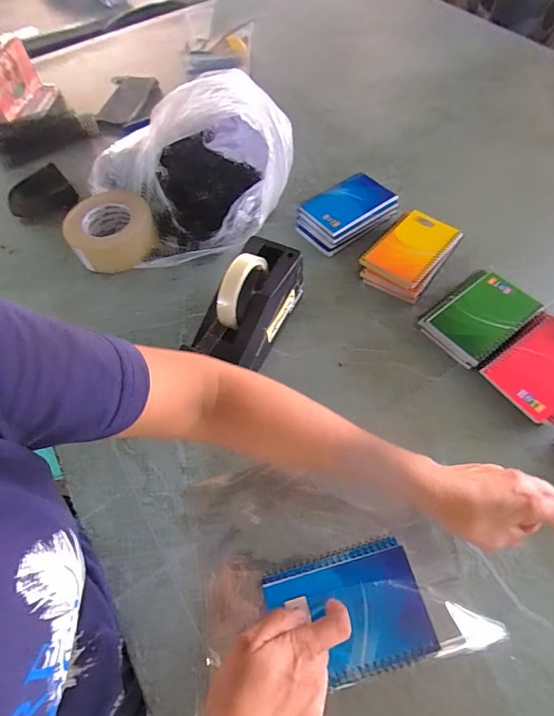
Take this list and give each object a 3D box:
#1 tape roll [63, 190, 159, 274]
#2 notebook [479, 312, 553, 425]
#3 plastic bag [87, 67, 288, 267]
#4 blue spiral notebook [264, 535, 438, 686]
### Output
[{"bbox_3d":[-0.266,-0.209,0.634,0.129,0.045,0.128,-2,62,3],"label":"tape roll"},{"bbox_3d":[0.325,0.008,0.472,0.136,0.013,0.095,-37,65,-13],"label":"notebook"},{"bbox_3d":[-0.131,-0.310,0.606,0.308,0.185,0.306,-23,63,-9],"label":"plastic bag"},{"bbox_3d":[0.060,0.216,0.336,0.126,0.014,0.092,-15,59,-6],"label":"blue spiral notebook"}]

